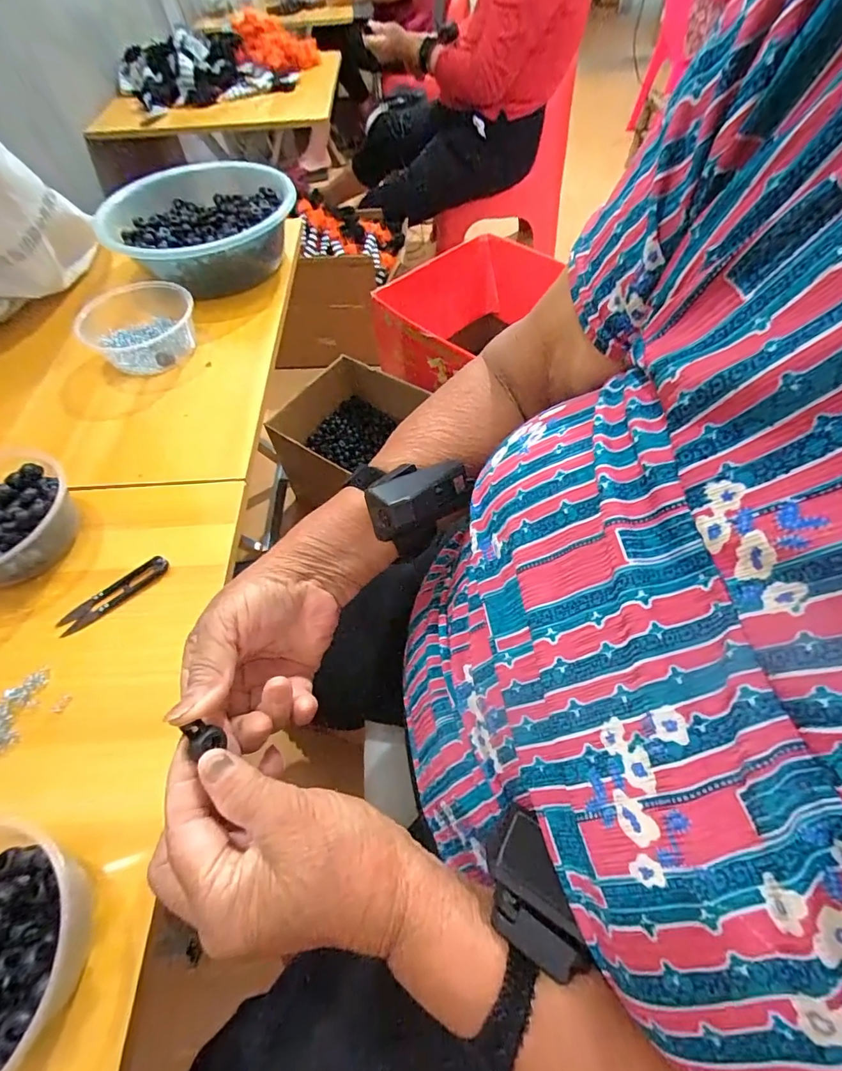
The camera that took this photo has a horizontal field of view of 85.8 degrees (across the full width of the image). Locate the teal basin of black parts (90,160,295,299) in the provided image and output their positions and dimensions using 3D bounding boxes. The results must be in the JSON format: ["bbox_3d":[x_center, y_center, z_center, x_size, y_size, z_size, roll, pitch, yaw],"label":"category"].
[{"bbox_3d":[-0.321,-0.454,0.687,0.272,0.100,0.264,-2,57,3],"label":"teal basin of black parts"}]

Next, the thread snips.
[{"bbox_3d":[-0.282,0.054,0.417,0.100,0.007,0.022,-36,61,-18],"label":"thread snips"}]

